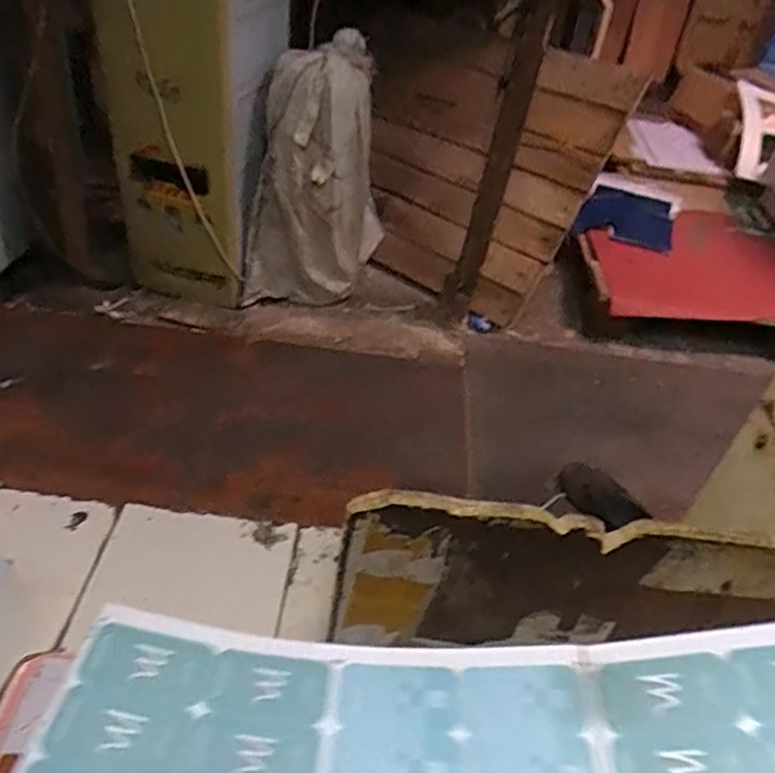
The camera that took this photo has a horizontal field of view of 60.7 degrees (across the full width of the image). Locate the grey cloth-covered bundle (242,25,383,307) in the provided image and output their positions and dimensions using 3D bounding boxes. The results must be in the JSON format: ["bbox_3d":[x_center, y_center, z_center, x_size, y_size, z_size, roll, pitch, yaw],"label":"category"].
[{"bbox_3d":[-0.162,-0.472,1.538,0.205,0.582,0.300,21,41,17],"label":"grey cloth-covered bundle"}]

